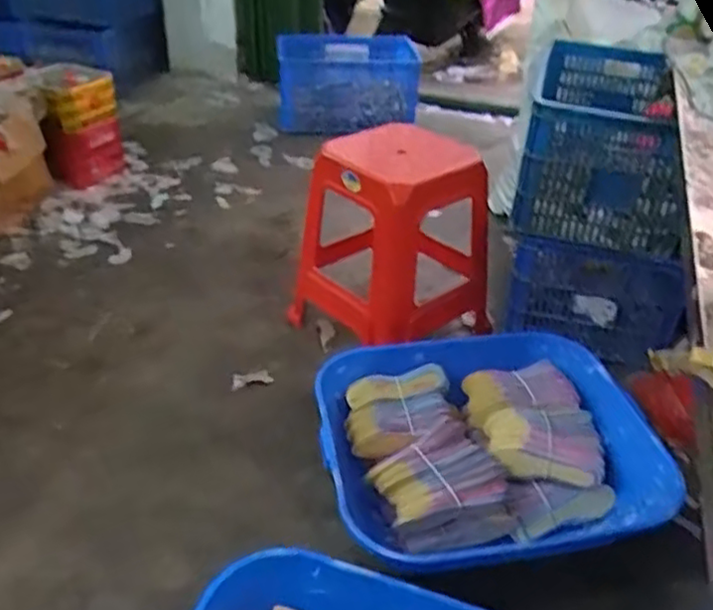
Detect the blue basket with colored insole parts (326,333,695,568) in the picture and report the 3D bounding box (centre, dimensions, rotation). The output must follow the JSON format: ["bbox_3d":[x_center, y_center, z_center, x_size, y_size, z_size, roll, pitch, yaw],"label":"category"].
[{"bbox_3d":[0.241,0.271,1.340,0.617,0.145,0.533,-9,35,-16],"label":"blue basket with colored insole parts"}]

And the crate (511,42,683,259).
[{"bbox_3d":[0.573,-0.413,1.699,0.334,0.319,0.564,7,34,7],"label":"crate"}]

